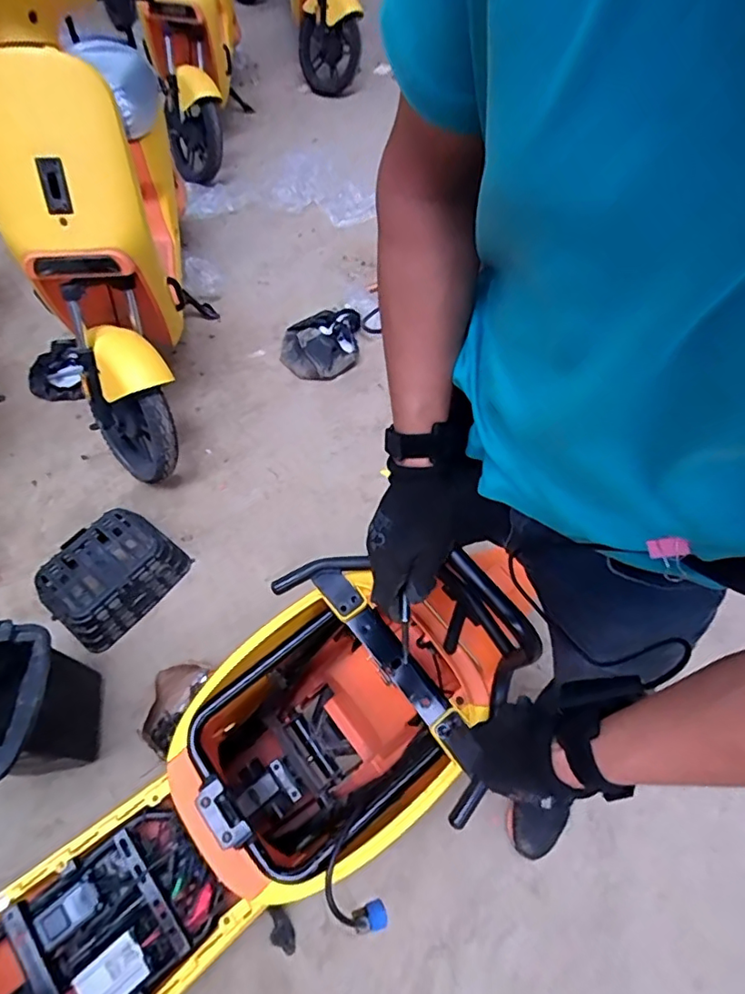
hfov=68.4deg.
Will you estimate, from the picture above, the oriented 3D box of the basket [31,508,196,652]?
[{"bbox_3d":[-0.643,0.194,1.352,0.227,0.121,0.304,30,64,22],"label":"basket"}]

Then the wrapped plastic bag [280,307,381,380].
[{"bbox_3d":[-0.155,-0.519,1.798,0.260,0.101,0.289,37,67,25],"label":"wrapped plastic bag"}]

